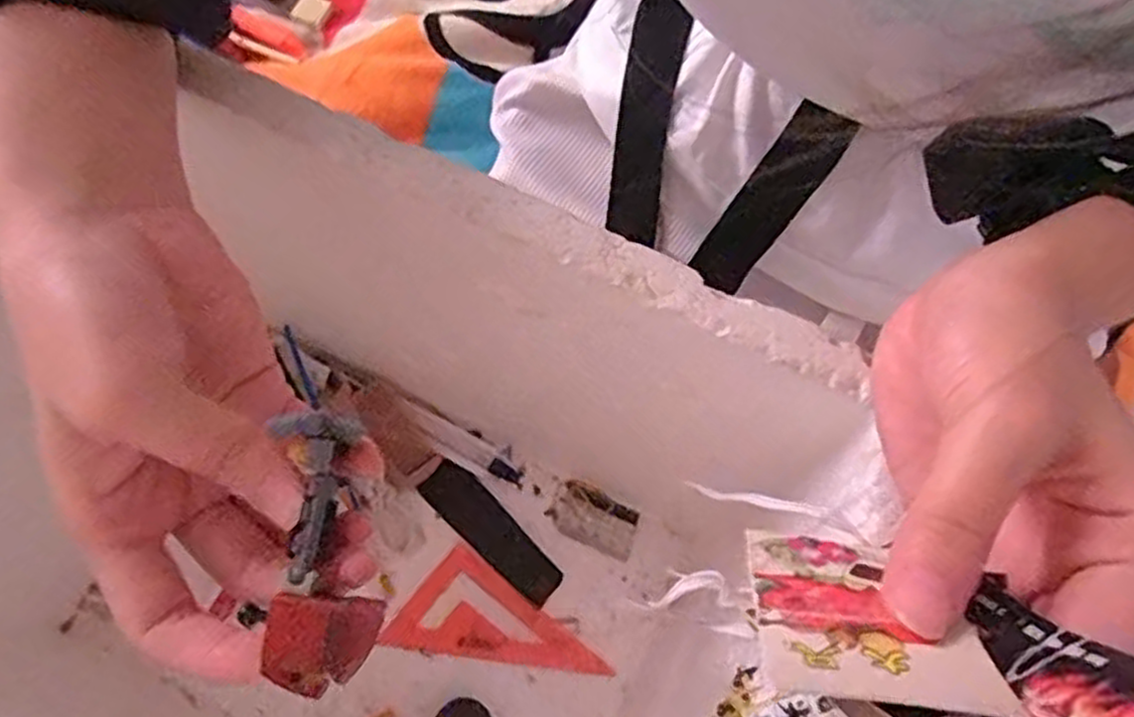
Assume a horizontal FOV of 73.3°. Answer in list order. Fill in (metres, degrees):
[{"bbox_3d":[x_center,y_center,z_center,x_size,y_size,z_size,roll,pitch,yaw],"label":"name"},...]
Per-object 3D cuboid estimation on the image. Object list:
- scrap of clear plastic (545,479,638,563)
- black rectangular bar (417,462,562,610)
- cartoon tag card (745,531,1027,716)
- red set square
[{"bbox_3d":[0.017,0.096,0.454,0.051,0.010,0.032,27,79,5],"label":"scrap of clear plastic"},{"bbox_3d":[-0.044,0.101,0.444,0.096,0.009,0.028,44,81,8],"label":"black rectangular bar"},{"bbox_3d":[0.064,0.055,0.164,0.045,0.052,0.004,3,110,5],"label":"cartoon tag card"},{"bbox_3d":[-0.040,0.160,0.422,0.107,0.004,0.063,37,69,8],"label":"red set square"}]

